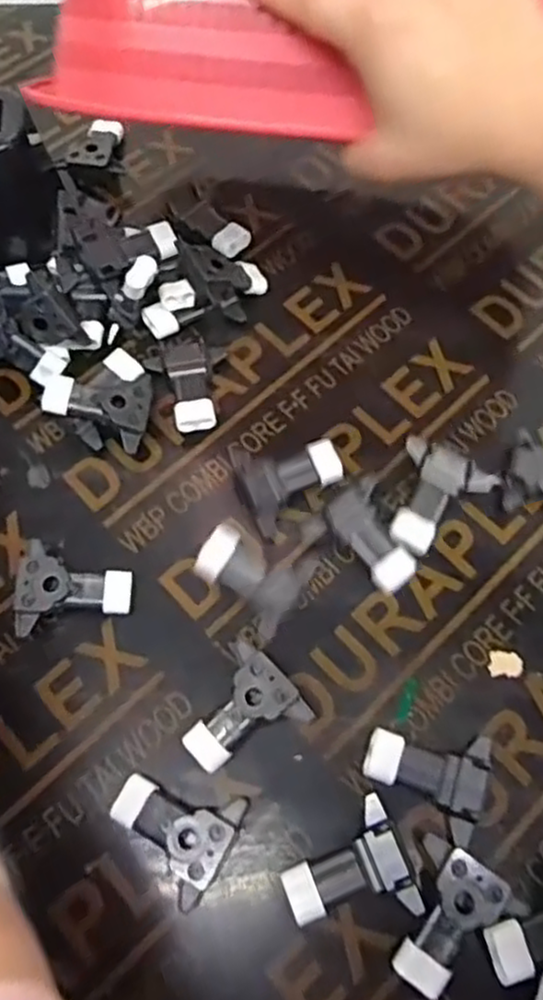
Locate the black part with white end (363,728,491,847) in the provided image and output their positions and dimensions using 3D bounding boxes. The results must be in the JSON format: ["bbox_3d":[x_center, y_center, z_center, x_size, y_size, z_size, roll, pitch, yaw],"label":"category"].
[{"bbox_3d":[0.084,0.146,0.395,0.064,0.021,0.053,21,68,9],"label":"black part with white end"}]

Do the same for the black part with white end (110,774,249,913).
[{"bbox_3d":[-0.051,0.169,0.384,0.064,0.024,0.055,32,70,14],"label":"black part with white end"}]

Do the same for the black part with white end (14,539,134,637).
[{"bbox_3d":[-0.117,0.055,0.433,0.062,0.028,0.050,4,66,2],"label":"black part with white end"}]

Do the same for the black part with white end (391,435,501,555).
[{"bbox_3d":[0.104,0.001,0.456,0.061,0.027,0.070,23,68,10],"label":"black part with white end"}]

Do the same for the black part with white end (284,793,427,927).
[{"bbox_3d":[0.040,0.192,0.374,0.065,0.024,0.054,-19,67,-8],"label":"black part with white end"}]

